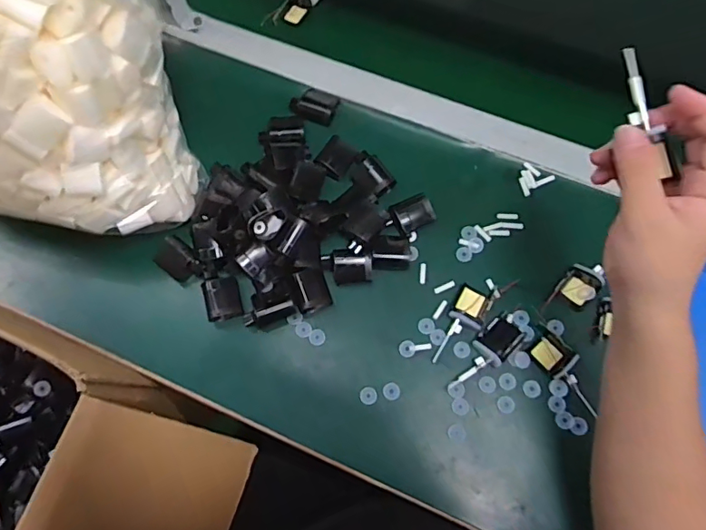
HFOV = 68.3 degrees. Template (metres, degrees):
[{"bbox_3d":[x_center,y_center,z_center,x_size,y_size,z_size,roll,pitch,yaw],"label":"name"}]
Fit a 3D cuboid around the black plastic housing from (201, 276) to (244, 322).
[{"bbox_3d":[-0.145,0.036,0.578,0.038,0.025,0.049,-16,71,-5],"label":"black plastic housing"}]

